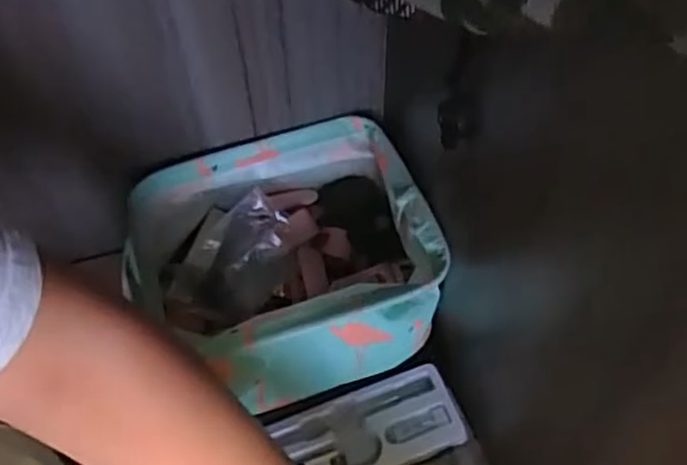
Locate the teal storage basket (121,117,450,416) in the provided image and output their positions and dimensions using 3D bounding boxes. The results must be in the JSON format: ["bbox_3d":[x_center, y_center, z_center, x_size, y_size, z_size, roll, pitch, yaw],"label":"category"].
[{"bbox_3d":[-0.040,0.023,0.514,0.196,0.101,0.169,-17,55,-10],"label":"teal storage basket"}]

